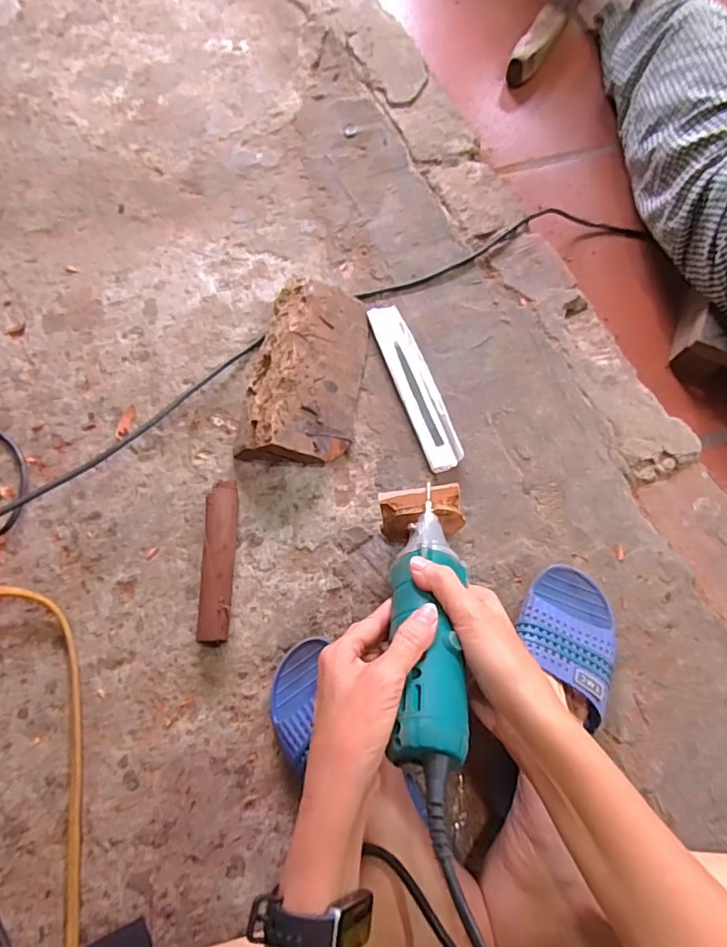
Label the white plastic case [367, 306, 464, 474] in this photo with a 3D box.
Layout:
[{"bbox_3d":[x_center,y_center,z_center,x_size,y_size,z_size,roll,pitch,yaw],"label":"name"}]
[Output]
[{"bbox_3d":[0.059,-0.102,0.607,0.042,0.014,0.215,-17,69,-8],"label":"white plastic case"}]

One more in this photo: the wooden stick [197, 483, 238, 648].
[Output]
[{"bbox_3d":[-0.139,0.082,0.515,0.029,0.029,0.154,-2,67,-2],"label":"wooden stick"}]

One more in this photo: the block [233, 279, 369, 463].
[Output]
[{"bbox_3d":[-0.064,-0.112,0.586,0.122,0.051,0.213,8,67,2],"label":"block"}]

